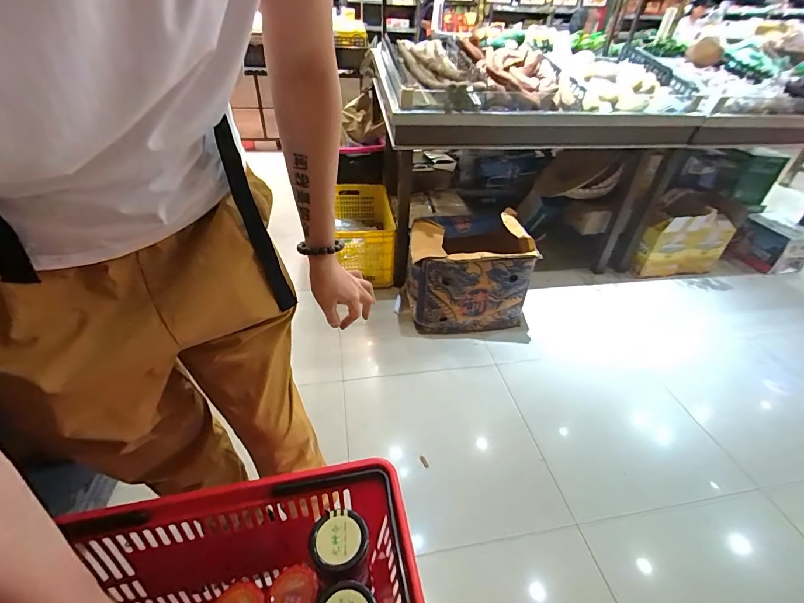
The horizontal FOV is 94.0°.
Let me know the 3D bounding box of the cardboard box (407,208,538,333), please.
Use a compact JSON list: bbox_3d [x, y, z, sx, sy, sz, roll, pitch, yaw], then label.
[{"bbox_3d":[0.264,-0.150,1.680,0.494,0.430,0.390,-6,38,-13],"label":"cardboard box"}]

